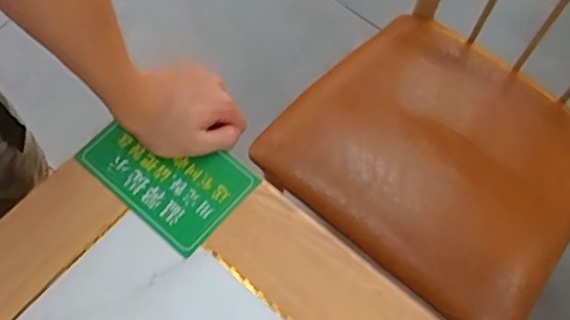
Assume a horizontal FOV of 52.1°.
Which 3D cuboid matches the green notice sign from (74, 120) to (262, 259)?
[{"bbox_3d":[-0.110,0.010,0.538,0.147,0.006,0.095,37,71,14],"label":"green notice sign"}]

